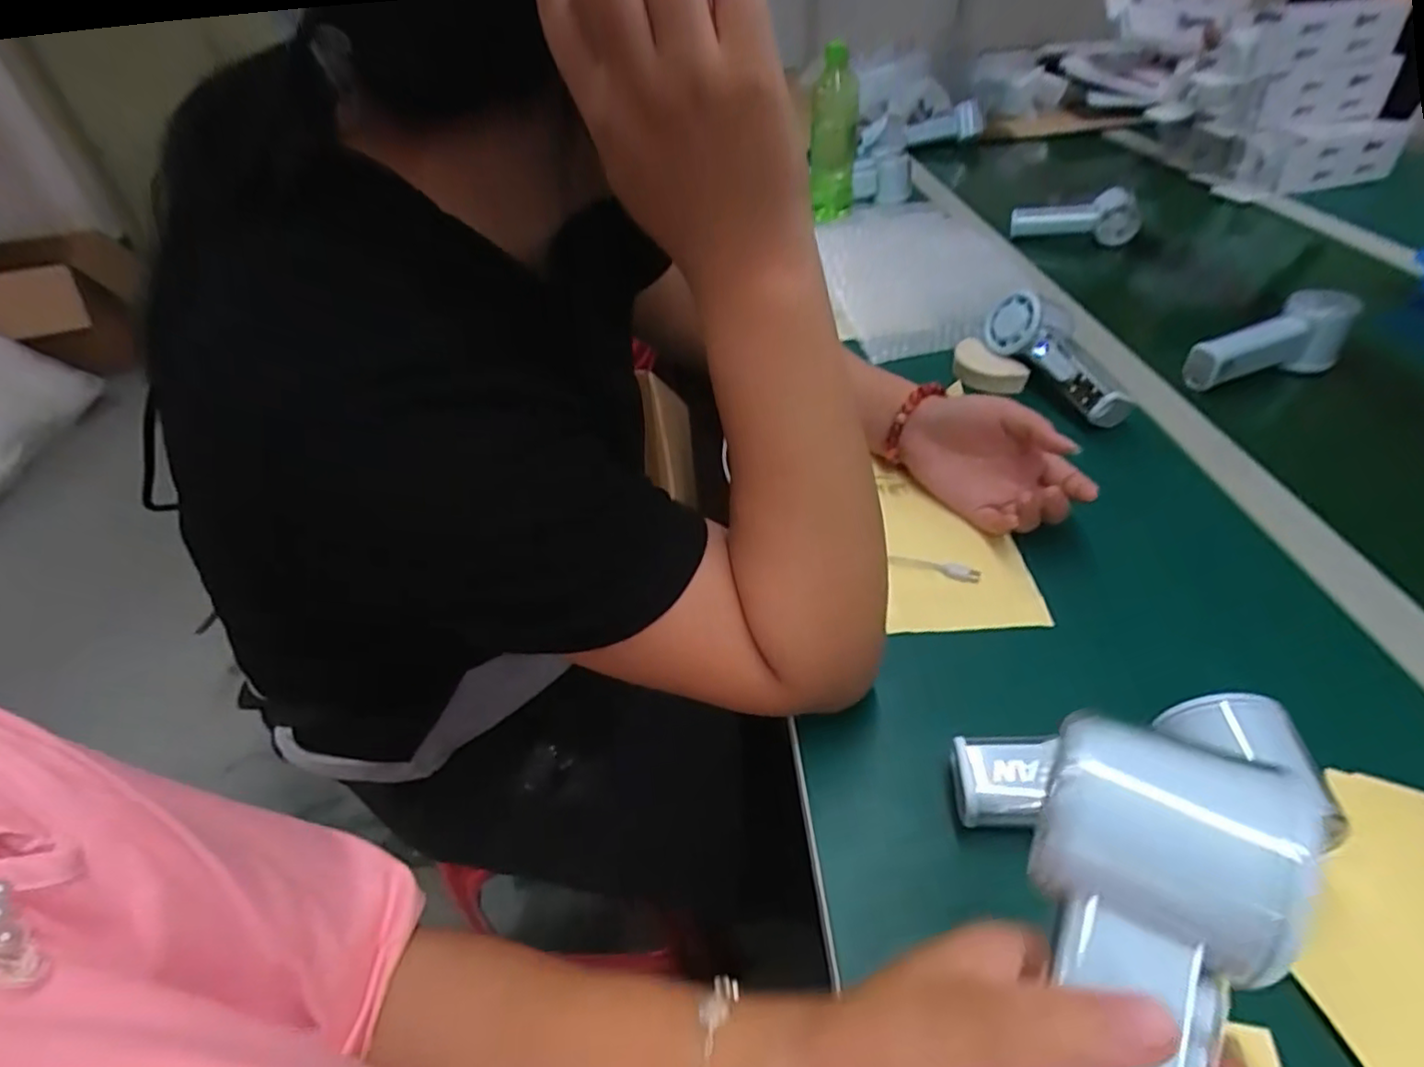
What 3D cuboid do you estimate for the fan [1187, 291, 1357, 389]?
[{"bbox_3d":[0.503,-0.168,0.596,0.135,0.079,0.042,-14,45,-11],"label":"fan"}]

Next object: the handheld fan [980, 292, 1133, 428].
[{"bbox_3d":[0.307,-0.156,0.577,0.042,0.054,0.148,-18,59,-16],"label":"handheld fan"}]

